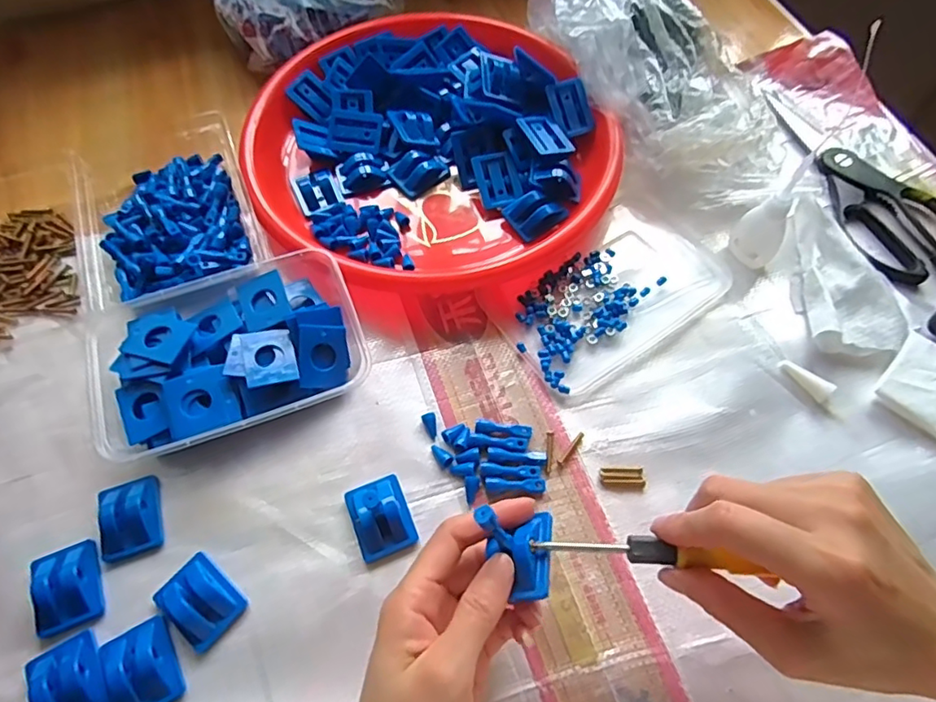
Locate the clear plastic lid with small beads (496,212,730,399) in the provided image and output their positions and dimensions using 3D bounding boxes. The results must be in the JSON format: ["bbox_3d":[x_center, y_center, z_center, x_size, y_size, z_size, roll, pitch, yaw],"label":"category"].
[{"bbox_3d":[0.104,-0.044,0.415,0.163,0.009,0.098,-32,66,-16],"label":"clear plastic lid with small beads"}]

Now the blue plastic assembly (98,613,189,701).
[{"bbox_3d":[-0.174,0.169,0.301,0.035,0.014,0.045,-25,65,-13],"label":"blue plastic assembly"}]

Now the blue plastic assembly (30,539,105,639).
[{"bbox_3d":[-0.227,0.131,0.315,0.033,0.014,0.043,-20,64,-10],"label":"blue plastic assembly"}]

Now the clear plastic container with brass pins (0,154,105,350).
[{"bbox_3d":[-0.349,-0.080,0.424,0.138,0.033,0.186,-19,64,-10],"label":"clear plastic container with brass pins"}]

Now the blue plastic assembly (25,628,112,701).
[{"bbox_3d":[-0.209,0.173,0.293,0.035,0.012,0.046,-27,65,-14],"label":"blue plastic assembly"}]

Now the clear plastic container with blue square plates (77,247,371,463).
[{"bbox_3d":[-0.157,0.002,0.375,0.168,0.037,0.124,-19,63,-10],"label":"clear plastic container with blue square plates"}]

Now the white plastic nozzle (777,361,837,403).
[{"bbox_3d":[0.226,0.018,0.378,0.010,0.011,0.036,-35,67,-17],"label":"white plastic nozzle"}]

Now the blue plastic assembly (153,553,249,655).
[{"bbox_3d":[-0.151,0.140,0.317,0.044,0.012,0.034,36,68,17],"label":"blue plastic assembly"}]

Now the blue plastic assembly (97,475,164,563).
[{"bbox_3d":[-0.202,0.099,0.336,0.032,0.015,0.043,-16,63,-8],"label":"blue plastic assembly"}]

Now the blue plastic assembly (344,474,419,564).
[{"bbox_3d":[-0.053,0.097,0.337,0.034,0.020,0.045,-20,64,-10],"label":"blue plastic assembly"}]

